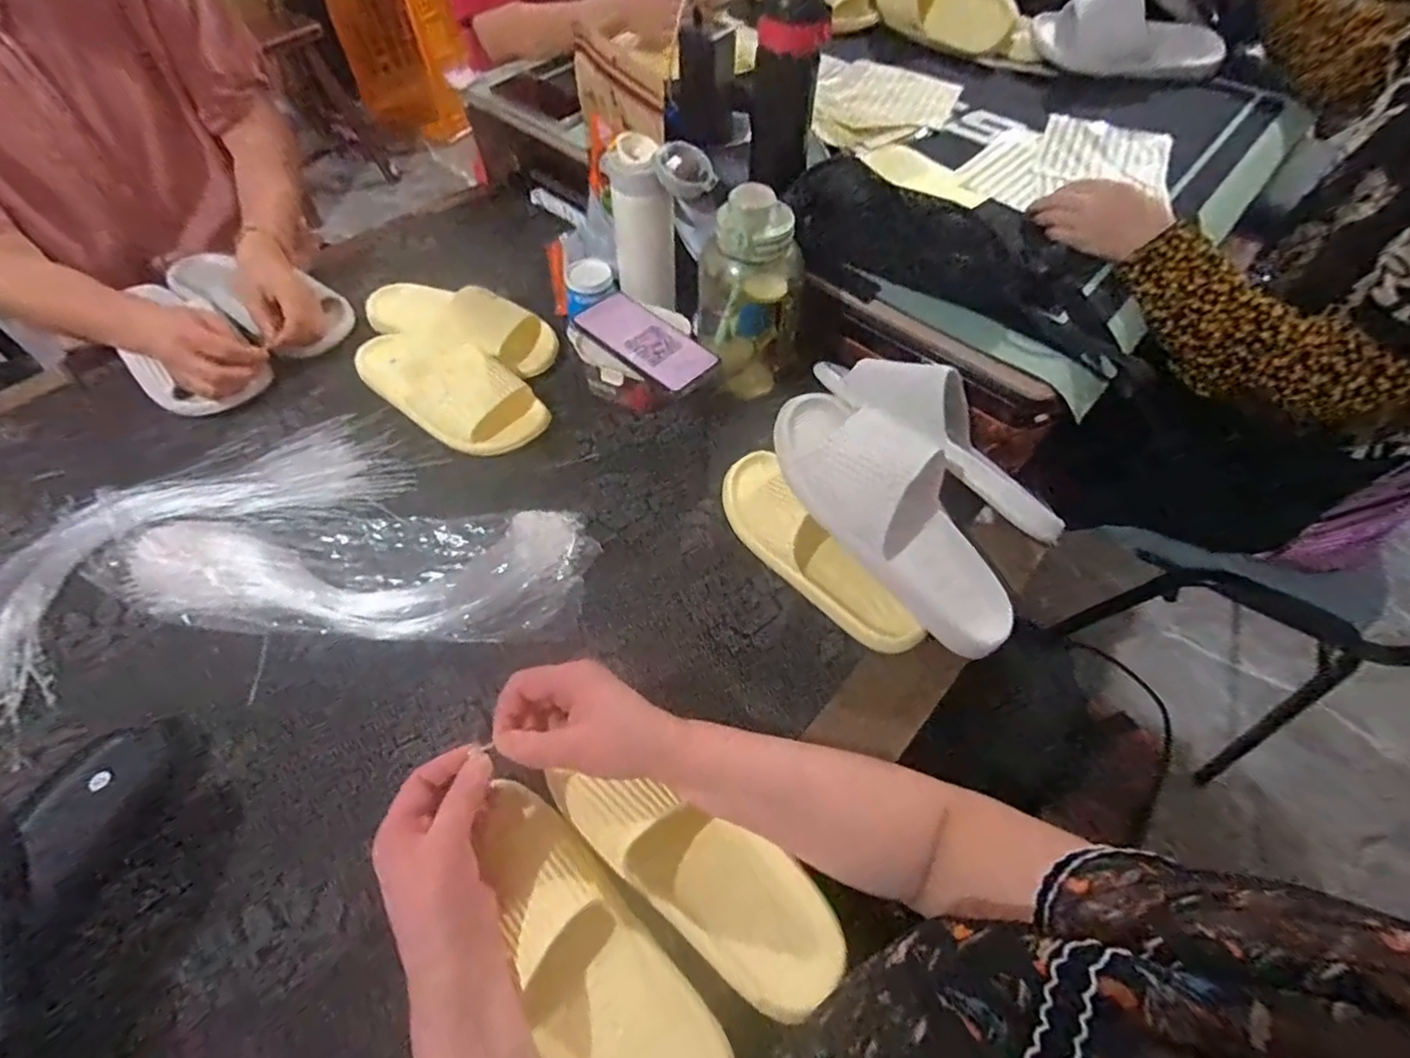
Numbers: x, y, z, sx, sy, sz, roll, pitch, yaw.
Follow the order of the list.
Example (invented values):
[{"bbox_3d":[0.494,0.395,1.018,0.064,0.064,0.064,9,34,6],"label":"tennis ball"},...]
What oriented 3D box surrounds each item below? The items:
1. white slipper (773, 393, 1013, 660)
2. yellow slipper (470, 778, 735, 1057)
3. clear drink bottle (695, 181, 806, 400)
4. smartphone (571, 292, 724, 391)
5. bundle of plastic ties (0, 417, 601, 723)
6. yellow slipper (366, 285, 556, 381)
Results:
[{"bbox_3d":[0.172,-0.018,0.537,0.119,0.064,0.271,-36,83,-21],"label":"white slipper"},{"bbox_3d":[-0.076,0.278,0.401,0.085,0.068,0.225,-33,70,-19],"label":"yellow slipper"},{"bbox_3d":[0.049,-0.251,0.663,0.110,0.204,0.106,5,57,3],"label":"clear drink bottle"},{"bbox_3d":[-0.067,-0.210,0.683,0.164,0.013,0.079,39,65,22],"label":"smartphone"},{"bbox_3d":[-0.405,0.001,0.595,0.574,0.043,0.286,-10,58,-6],"label":"bundle of plastic ties"},{"bbox_3d":[-0.308,-0.256,0.761,0.251,0.054,0.088,20,59,12],"label":"yellow slipper"}]

